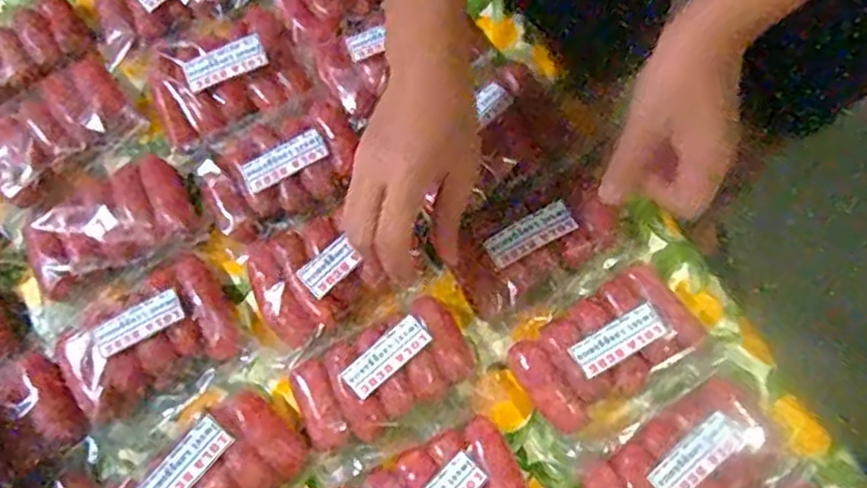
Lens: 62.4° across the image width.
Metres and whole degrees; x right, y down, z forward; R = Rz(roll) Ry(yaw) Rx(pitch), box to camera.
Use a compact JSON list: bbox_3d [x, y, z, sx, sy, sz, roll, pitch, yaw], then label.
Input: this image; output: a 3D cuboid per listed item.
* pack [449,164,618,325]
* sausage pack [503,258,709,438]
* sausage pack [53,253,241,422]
[{"bbox_3d":[0.073,-0.004,0.551,0.127,0.032,0.075,-32,73,-8],"label":"pack"},{"bbox_3d":[0.123,0.072,0.524,0.131,0.021,0.082,-33,74,-8],"label":"sausage pack"},{"bbox_3d":[-0.224,0.071,0.548,0.130,0.027,0.086,-28,73,-7],"label":"sausage pack"}]

